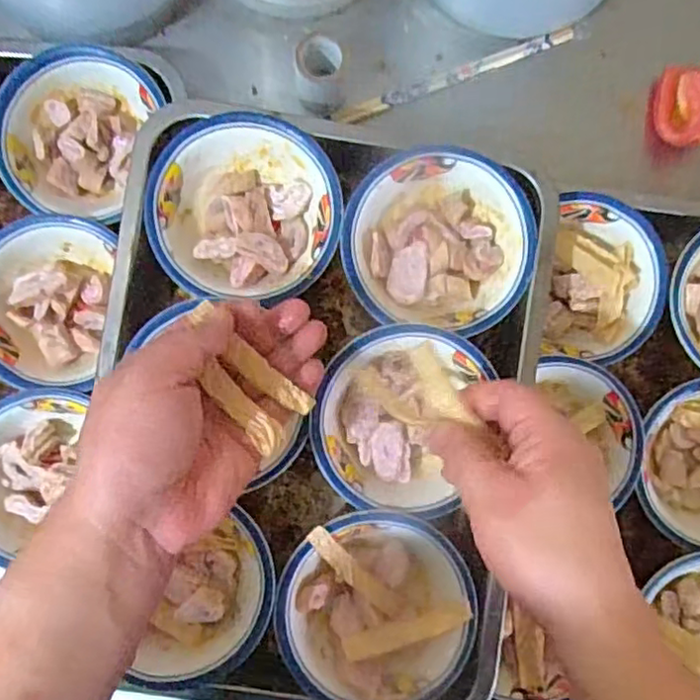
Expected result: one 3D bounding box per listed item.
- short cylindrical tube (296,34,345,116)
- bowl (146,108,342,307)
[{"bbox_3d":[-0.022,-0.211,0.497,0.035,0.057,0.041,2,87,-1],"label":"short cylindrical tube"},{"bbox_3d":[-0.071,-0.095,0.455,0.124,0.063,0.121,0,87,-1],"label":"bowl"}]

